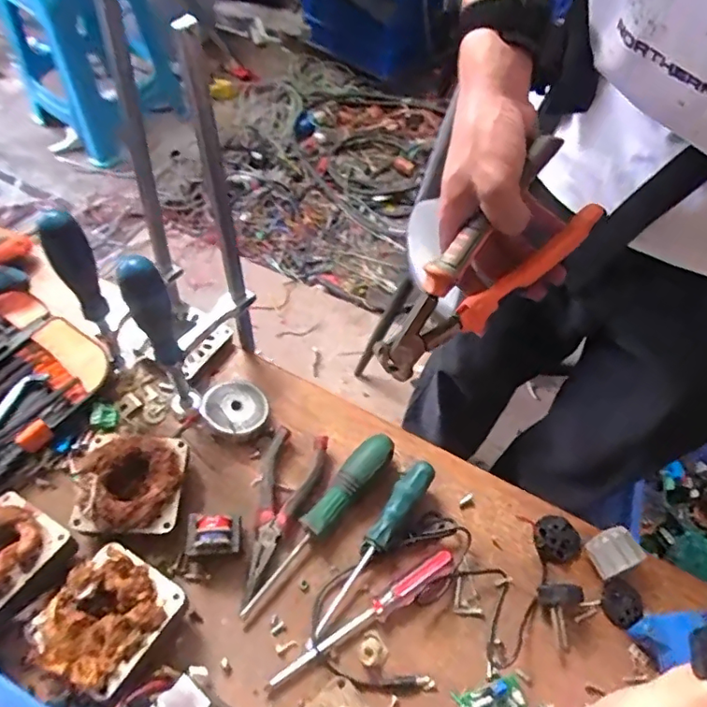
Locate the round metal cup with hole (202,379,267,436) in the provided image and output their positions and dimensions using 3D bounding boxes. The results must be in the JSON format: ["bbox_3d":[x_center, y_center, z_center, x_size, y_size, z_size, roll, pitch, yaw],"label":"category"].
[{"bbox_3d":[-0.113,0.051,0.511,0.060,0.020,0.060,11,45,-12],"label":"round metal cup with hole"}]

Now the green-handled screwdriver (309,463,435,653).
[{"bbox_3d":[0.015,0.164,0.455,0.024,0.024,0.171,34,69,15],"label":"green-handled screwdriver"}]

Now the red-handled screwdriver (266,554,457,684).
[{"bbox_3d":[0.012,0.213,0.431,0.168,0.014,0.018,-30,66,-20],"label":"red-handled screwdriver"}]

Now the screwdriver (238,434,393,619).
[{"bbox_3d":[-0.030,0.142,0.465,0.028,0.024,0.185,37,64,16],"label":"screwdriver"}]

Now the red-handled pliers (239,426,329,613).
[{"bbox_3d":[-0.066,0.140,0.471,0.051,0.023,0.149,14,60,4],"label":"red-handled pliers"}]

